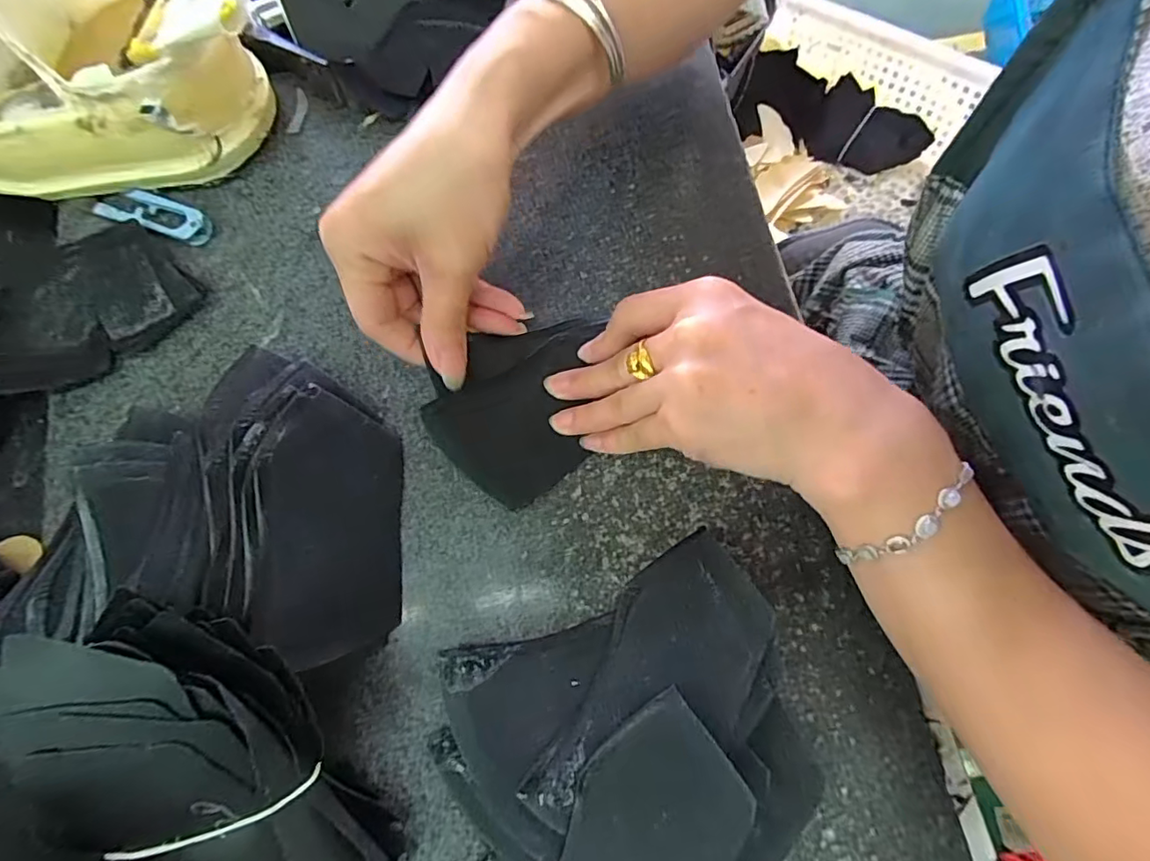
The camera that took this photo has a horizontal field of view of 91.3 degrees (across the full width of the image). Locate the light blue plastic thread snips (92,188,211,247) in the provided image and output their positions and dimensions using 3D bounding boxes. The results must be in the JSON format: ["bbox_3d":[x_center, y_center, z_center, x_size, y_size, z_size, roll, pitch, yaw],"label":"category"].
[{"bbox_3d":[-0.244,-0.125,0.325,0.071,0.010,0.020,17,76,6],"label":"light blue plastic thread snips"}]

